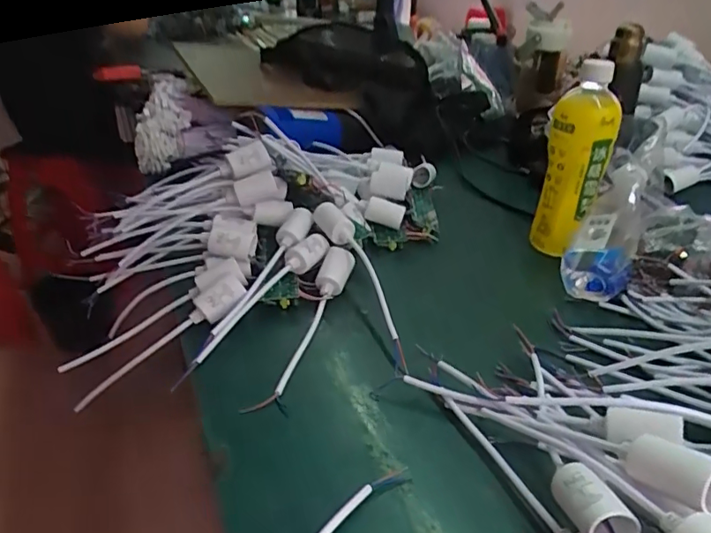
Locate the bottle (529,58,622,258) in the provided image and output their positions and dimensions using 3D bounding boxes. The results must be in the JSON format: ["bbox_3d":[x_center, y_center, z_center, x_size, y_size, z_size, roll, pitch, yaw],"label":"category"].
[{"bbox_3d":[0.236,-0.111,0.593,0.065,0.196,0.056,9,31,15],"label":"bottle"}]

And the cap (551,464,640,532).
[{"bbox_3d":[0.128,0.128,0.298,0.026,0.025,0.045,-10,31,-14],"label":"cap"}]

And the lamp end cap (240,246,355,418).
[{"bbox_3d":[-0.041,0.046,0.491,0.028,0.027,0.210,8,31,13],"label":"lamp end cap"}]

